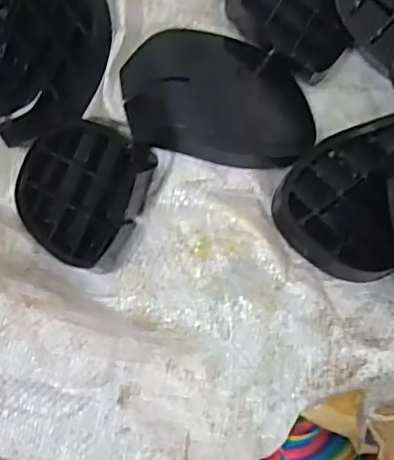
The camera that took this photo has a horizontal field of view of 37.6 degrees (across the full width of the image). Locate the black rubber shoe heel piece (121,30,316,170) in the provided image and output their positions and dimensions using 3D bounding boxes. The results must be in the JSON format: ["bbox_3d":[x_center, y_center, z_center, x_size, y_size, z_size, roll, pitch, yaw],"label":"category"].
[{"bbox_3d":[0.015,-0.083,0.363,0.116,0.017,0.094,2,66,-20],"label":"black rubber shoe heel piece"}]

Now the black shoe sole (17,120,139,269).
[{"bbox_3d":[-0.077,-0.025,0.372,0.096,0.014,0.086,30,99,31],"label":"black shoe sole"}]

